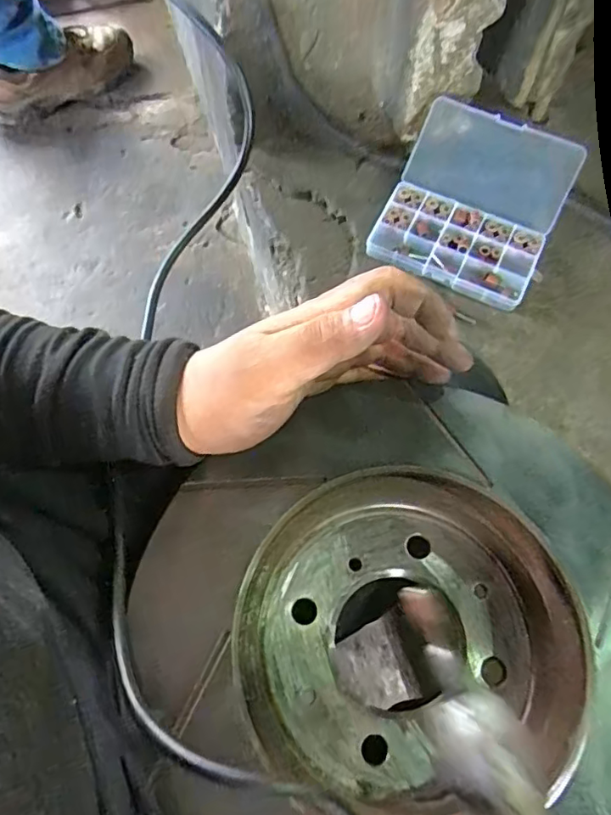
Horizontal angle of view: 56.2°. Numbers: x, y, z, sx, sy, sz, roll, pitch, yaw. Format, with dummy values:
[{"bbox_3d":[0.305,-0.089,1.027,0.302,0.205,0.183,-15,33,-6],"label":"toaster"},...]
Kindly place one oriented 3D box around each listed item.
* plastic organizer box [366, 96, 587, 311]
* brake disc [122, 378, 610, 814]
[{"bbox_3d":[0.182,-0.226,0.614,0.171,0.054,0.198,24,69,10],"label":"plastic organizer box"},{"bbox_3d":[0.047,0.108,0.271,0.242,0.050,0.227,0,67,1],"label":"brake disc"}]

